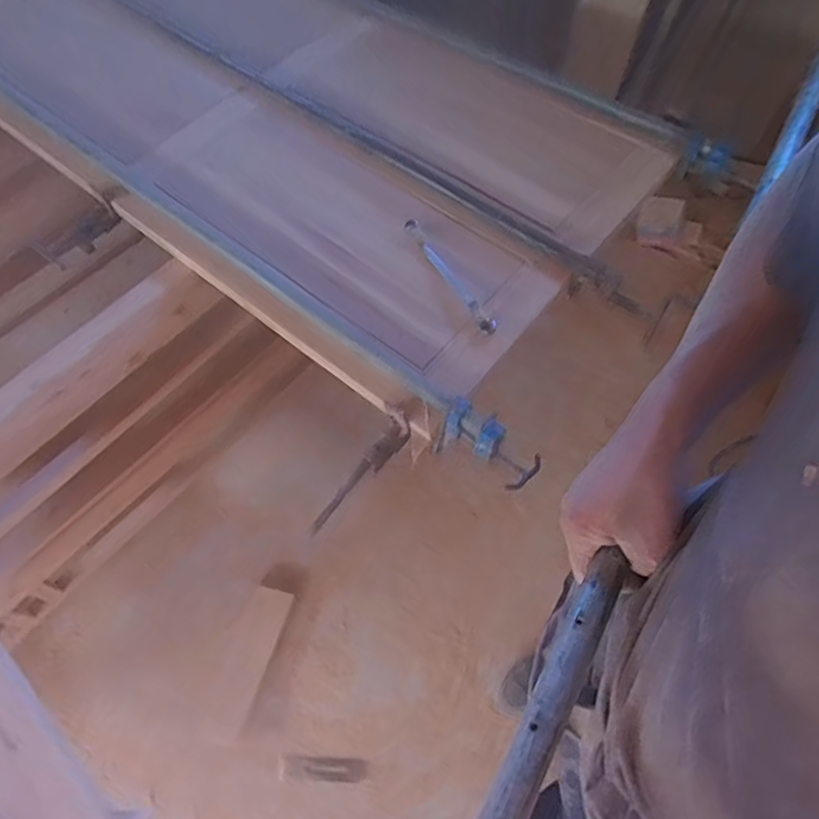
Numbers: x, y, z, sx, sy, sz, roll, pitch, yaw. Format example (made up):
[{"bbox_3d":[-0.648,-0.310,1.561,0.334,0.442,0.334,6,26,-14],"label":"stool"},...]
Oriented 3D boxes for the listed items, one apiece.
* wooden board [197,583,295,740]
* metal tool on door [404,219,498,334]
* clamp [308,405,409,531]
[{"bbox_3d":[-0.369,0.557,1.326,0.110,0.011,0.315,14,61,9],"label":"wooden board"},{"bbox_3d":[0.064,-0.220,0.963,0.024,0.011,0.257,-28,65,-12],"label":"metal tool on door"},{"bbox_3d":[-0.064,0.095,0.847,0.044,0.068,0.204,26,64,16],"label":"clamp"}]

